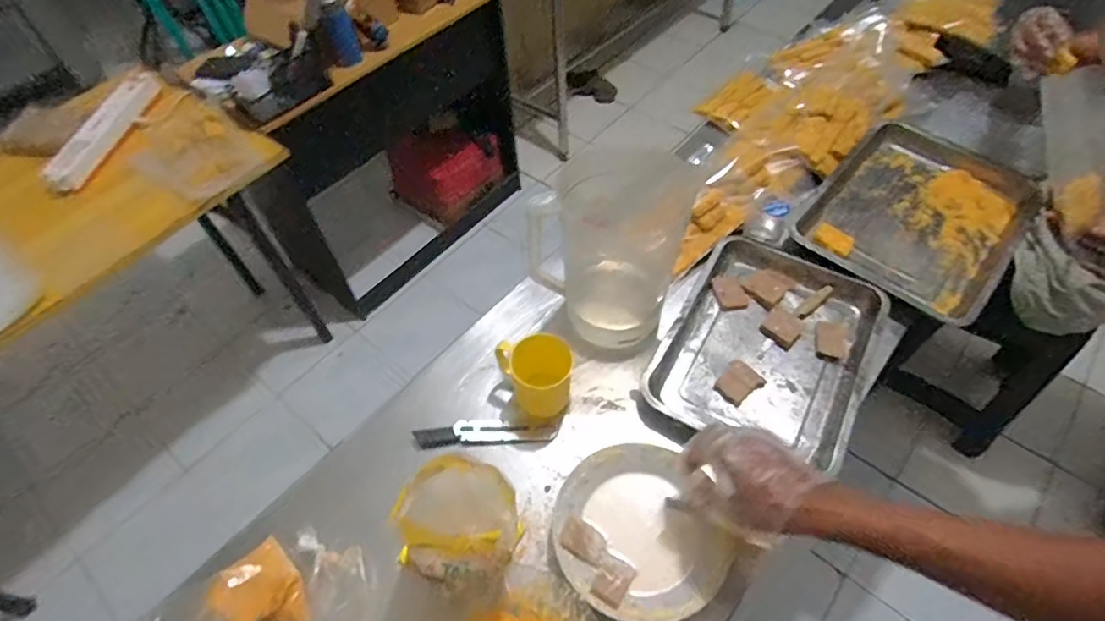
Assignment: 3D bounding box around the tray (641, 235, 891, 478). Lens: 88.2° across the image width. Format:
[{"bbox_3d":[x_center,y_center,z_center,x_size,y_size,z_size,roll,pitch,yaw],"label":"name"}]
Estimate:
[{"bbox_3d":[0.302,0.049,0.804,0.264,0.032,0.342,25,59,19],"label":"tray"}]

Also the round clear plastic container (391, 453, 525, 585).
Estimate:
[{"bbox_3d":[-0.094,0.229,0.602,0.097,0.168,0.105,-1,54,2],"label":"round clear plastic container"}]

